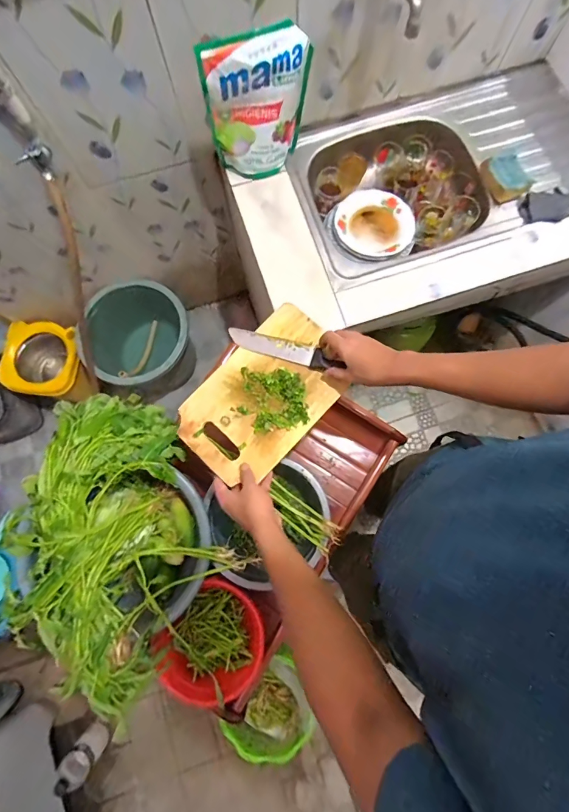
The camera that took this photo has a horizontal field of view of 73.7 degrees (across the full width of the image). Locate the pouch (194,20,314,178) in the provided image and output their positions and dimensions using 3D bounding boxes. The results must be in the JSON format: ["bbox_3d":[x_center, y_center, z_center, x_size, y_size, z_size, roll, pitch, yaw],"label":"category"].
[{"bbox_3d":[-0.045,-0.561,0.736,0.193,0.260,0.054,-16,79,-3],"label":"pouch"}]

